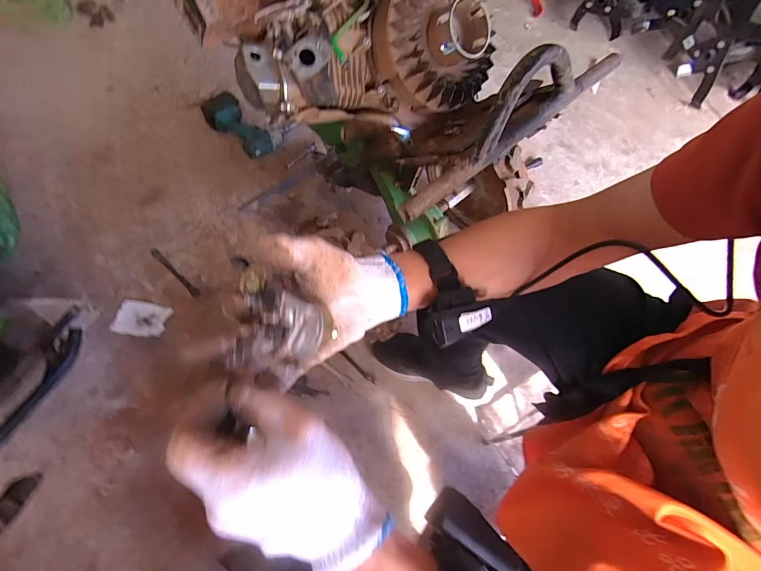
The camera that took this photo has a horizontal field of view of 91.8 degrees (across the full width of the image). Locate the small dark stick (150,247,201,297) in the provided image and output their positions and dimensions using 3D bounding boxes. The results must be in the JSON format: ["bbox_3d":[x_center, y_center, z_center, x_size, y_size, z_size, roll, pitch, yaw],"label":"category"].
[{"bbox_3d":[-0.551,-0.037,0.985,0.188,0.022,0.019,39,70,15],"label":"small dark stick"}]

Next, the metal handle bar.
[{"bbox_3d":[0.173,-0.214,0.421,0.397,0.092,0.032,-39,72,-18],"label":"metal handle bar"}]

